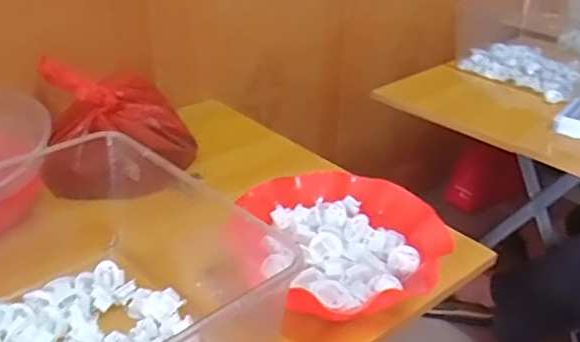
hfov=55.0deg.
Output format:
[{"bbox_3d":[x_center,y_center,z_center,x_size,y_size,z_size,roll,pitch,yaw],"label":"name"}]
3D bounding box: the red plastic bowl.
[{"bbox_3d":[0.058,0.077,0.611,0.214,0.054,0.214,1,30,-1],"label":"red plastic bowl"}]

